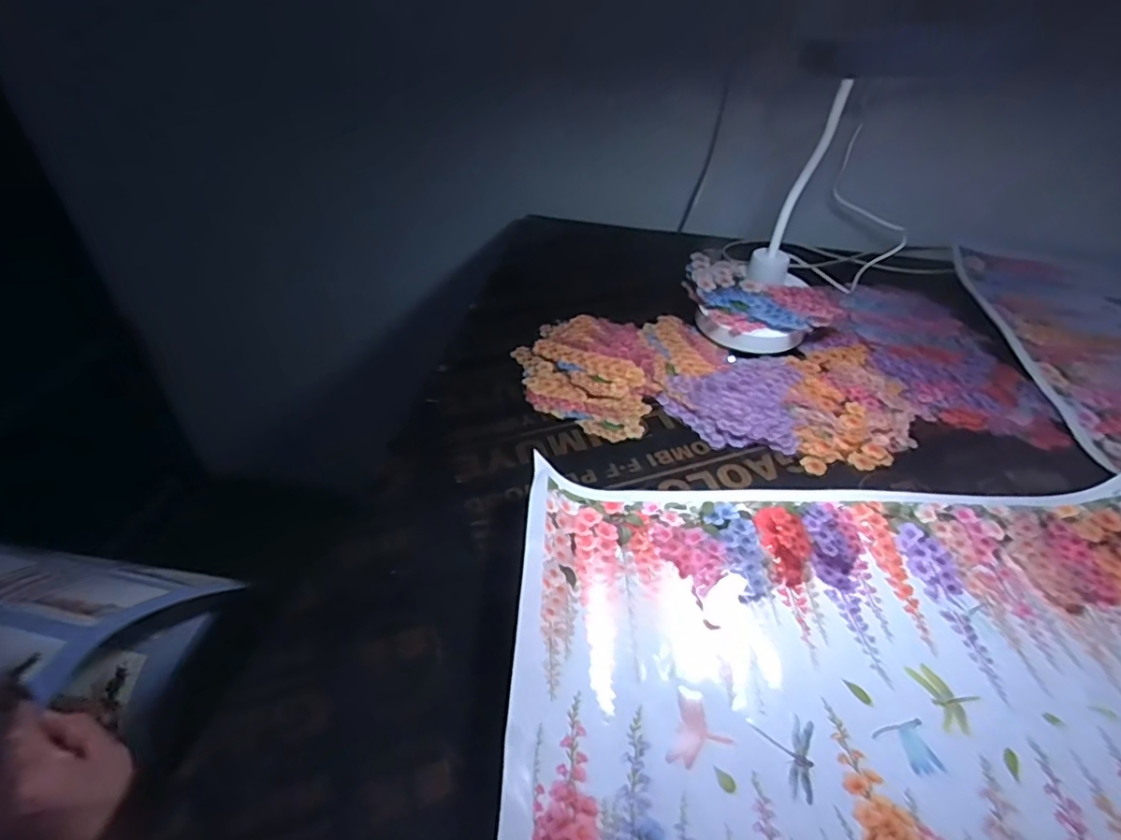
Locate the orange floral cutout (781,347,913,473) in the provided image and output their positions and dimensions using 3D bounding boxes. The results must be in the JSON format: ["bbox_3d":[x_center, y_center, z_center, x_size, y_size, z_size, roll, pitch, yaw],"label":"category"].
[{"bbox_3d":[0.265,-0.015,0.547,0.114,0.009,0.164,4,42,3],"label":"orange floral cutout"}]

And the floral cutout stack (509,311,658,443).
[{"bbox_3d":[0.026,-0.047,0.576,0.126,0.005,0.180,-1,45,-4],"label":"floral cutout stack"}]

